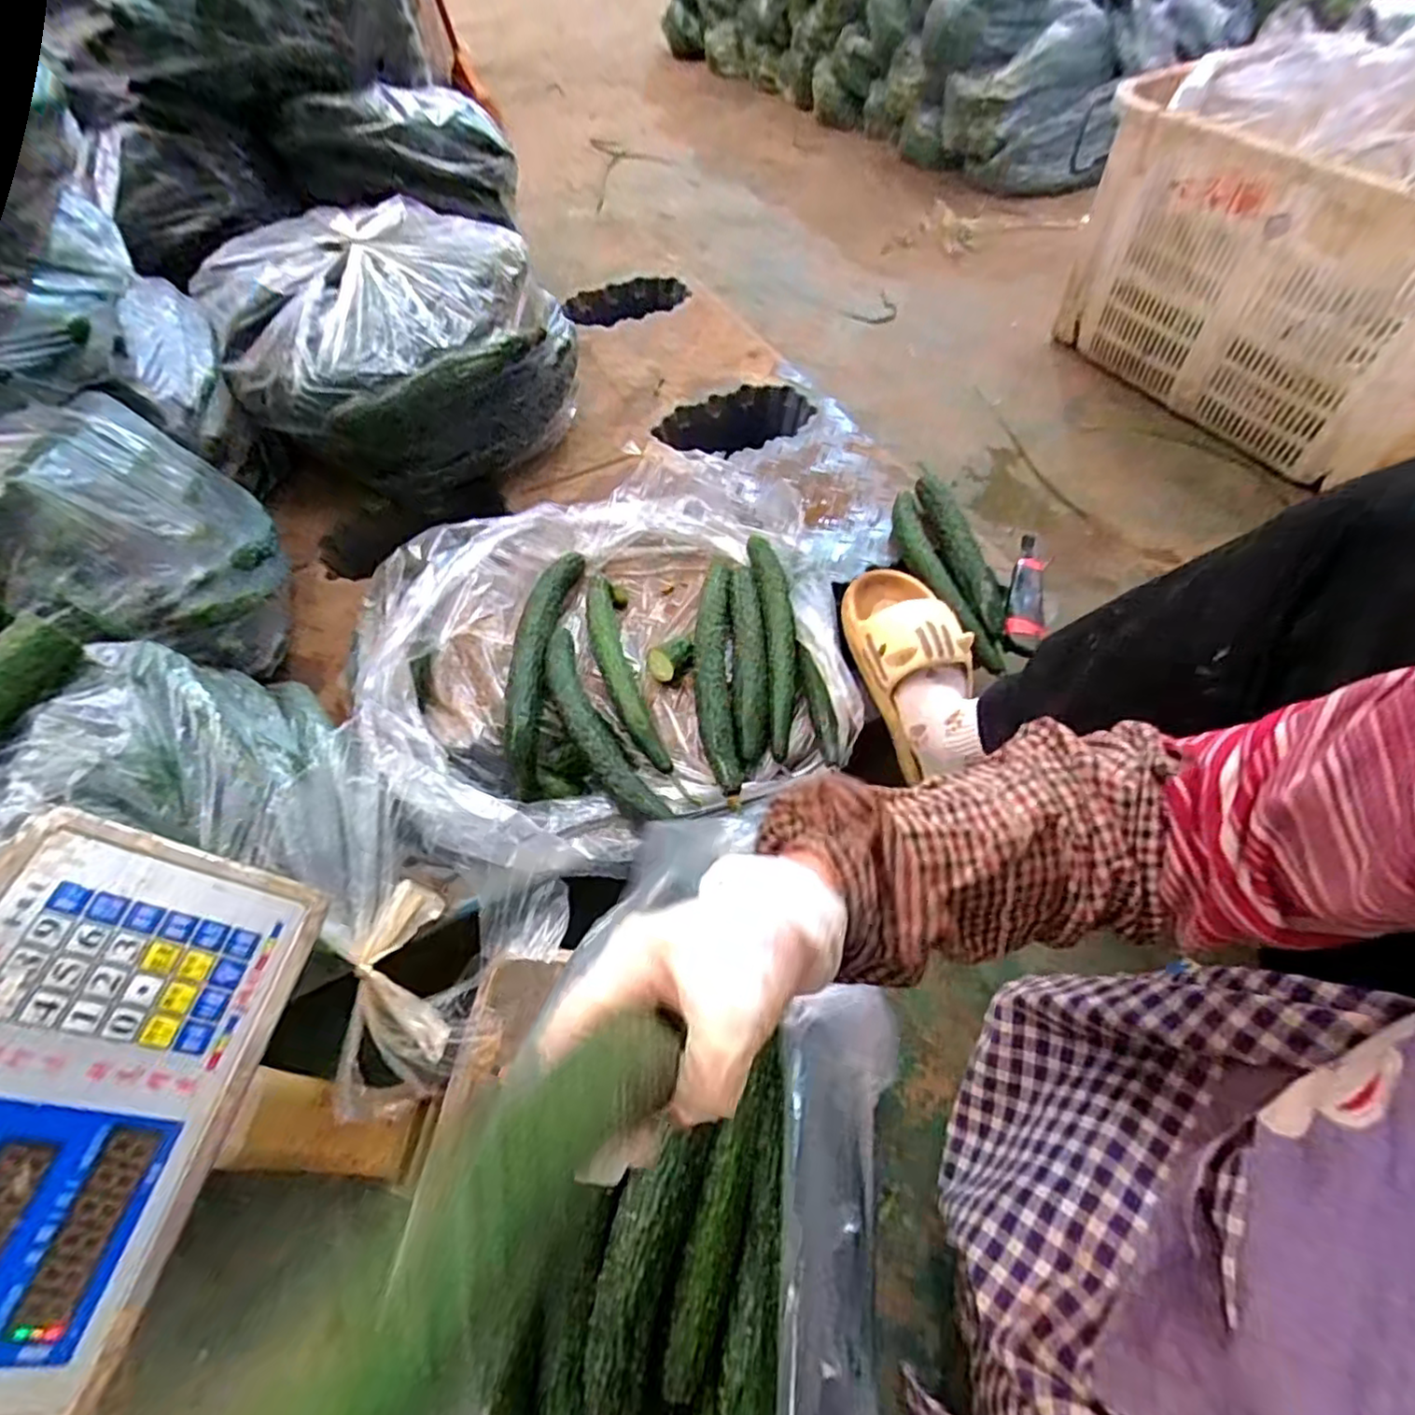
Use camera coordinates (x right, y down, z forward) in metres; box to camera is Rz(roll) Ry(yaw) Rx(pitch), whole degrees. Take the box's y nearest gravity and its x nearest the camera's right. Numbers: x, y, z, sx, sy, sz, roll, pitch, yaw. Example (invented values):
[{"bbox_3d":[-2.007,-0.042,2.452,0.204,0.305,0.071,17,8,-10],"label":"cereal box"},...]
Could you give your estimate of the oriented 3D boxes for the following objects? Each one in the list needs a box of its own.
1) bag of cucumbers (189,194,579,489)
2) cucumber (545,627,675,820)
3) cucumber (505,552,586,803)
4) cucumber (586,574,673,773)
[{"bbox_3d":[-0.422,-0.476,0.887,0.365,0.221,0.419,-39,64,-20],"label":"bag of cucumbers"},{"bbox_3d":[-0.109,0.023,0.652,0.046,0.038,0.245,-27,60,-14],"label":"cucumber"},{"bbox_3d":[-0.179,-0.049,0.706,0.048,0.034,0.309,1,57,3],"label":"cucumber"},{"bbox_3d":[-0.093,-0.042,0.696,0.037,0.033,0.257,-17,58,-8],"label":"cucumber"}]

